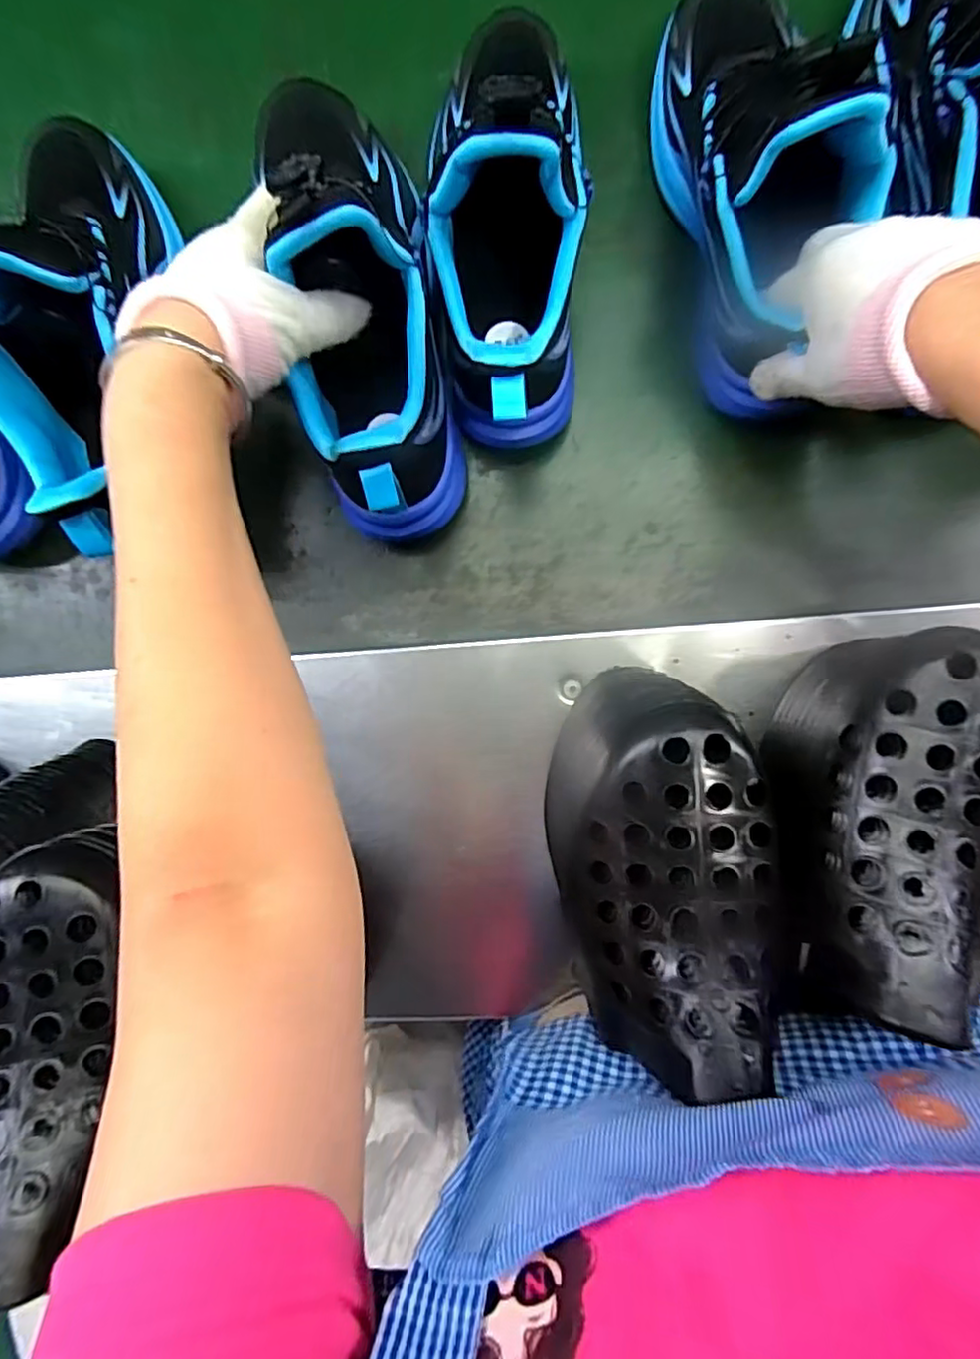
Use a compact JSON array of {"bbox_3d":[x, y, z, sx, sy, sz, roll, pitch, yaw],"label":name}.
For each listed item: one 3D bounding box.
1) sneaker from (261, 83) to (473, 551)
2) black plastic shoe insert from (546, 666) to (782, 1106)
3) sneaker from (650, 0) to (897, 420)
[{"bbox_3d":[-0.070,-0.201,0.323,0.080,0.116,0.232,-14,97,-2],"label":"sneaker"},{"bbox_3d":[0.071,0.073,0.247,0.079,0.063,0.143,-12,97,-2],"label":"black plastic shoe insert"},{"bbox_3d":[0.137,-0.256,0.315,0.069,0.139,0.202,-11,97,-2],"label":"sneaker"}]

